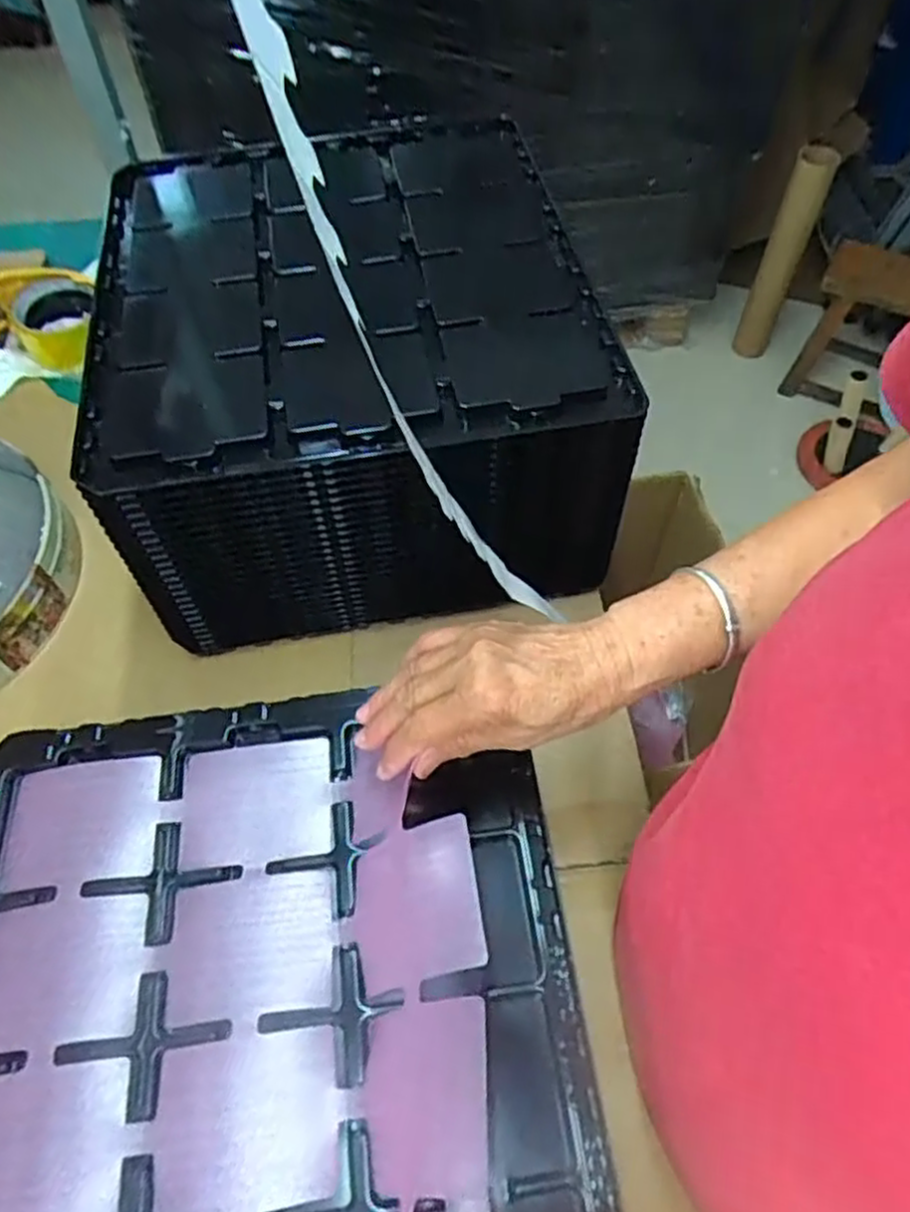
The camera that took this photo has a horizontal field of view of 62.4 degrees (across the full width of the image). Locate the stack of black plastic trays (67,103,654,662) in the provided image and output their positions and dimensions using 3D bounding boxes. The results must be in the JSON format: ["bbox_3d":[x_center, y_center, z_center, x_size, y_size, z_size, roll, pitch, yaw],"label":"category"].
[{"bbox_3d":[-0.077,-0.183,0.591,0.332,0.175,0.357,-9,57,-6],"label":"stack of black plastic trays"}]

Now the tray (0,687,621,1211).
[{"bbox_3d":[-0.101,0.217,0.386,0.324,0.034,0.359,-8,59,-2],"label":"tray"}]

